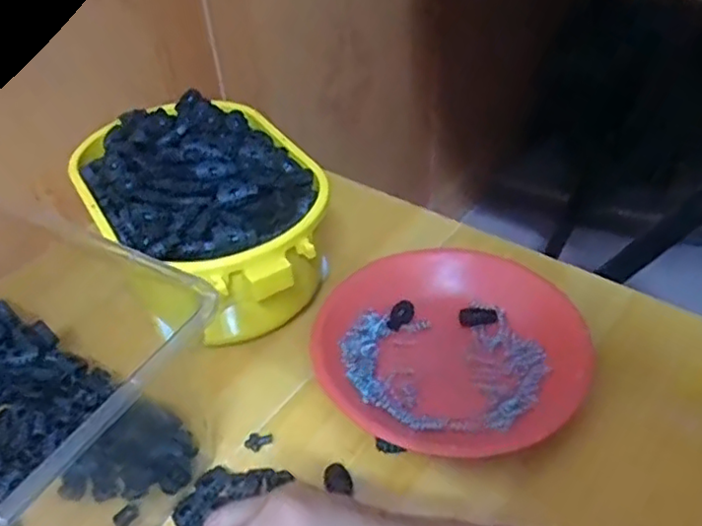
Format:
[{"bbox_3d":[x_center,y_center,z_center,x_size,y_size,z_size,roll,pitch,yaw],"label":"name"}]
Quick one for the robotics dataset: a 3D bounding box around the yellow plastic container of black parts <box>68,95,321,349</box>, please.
[{"bbox_3d":[-0.112,-0.040,0.528,0.164,0.103,0.227,-26,46,-24],"label":"yellow plastic container of black parts"}]

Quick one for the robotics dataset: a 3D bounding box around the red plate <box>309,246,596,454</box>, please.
[{"bbox_3d":[0.072,0.062,0.489,0.191,0.026,0.173,-22,45,-20],"label":"red plate"}]

